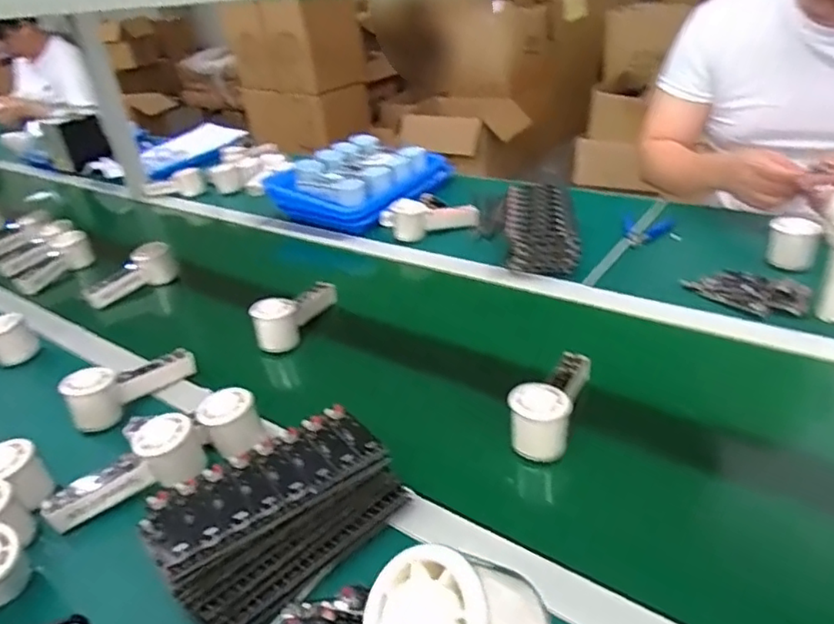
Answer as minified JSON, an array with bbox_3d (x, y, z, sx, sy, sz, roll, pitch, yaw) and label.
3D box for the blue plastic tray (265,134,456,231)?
[{"bbox_3d":[-0.119,-0.284,1.293,0.282,0.093,0.301,21,41,39],"label":"blue plastic tray"}]

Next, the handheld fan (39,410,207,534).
[{"bbox_3d":[-0.298,0.158,0.627,0.152,0.058,0.053,-21,33,-20],"label":"handheld fan"}]

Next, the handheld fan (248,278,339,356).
[{"bbox_3d":[-0.173,-0.002,0.884,0.054,0.068,0.154,7,34,23],"label":"handheld fan"}]

